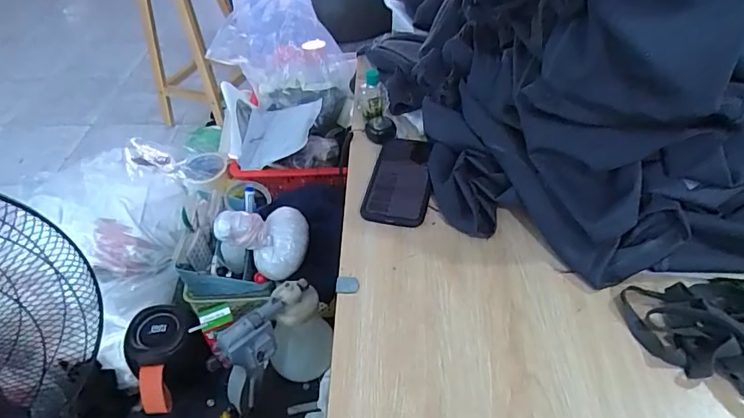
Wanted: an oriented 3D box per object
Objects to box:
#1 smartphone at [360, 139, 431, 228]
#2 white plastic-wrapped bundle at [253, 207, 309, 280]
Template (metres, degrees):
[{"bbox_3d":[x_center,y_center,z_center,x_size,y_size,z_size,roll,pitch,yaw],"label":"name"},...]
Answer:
[{"bbox_3d":[0.038,-0.044,0.605,0.074,0.013,0.156,7,46,10],"label":"smartphone"},{"bbox_3d":[-0.149,0.058,0.800,0.079,0.065,0.122,19,73,-4],"label":"white plastic-wrapped bundle"}]

